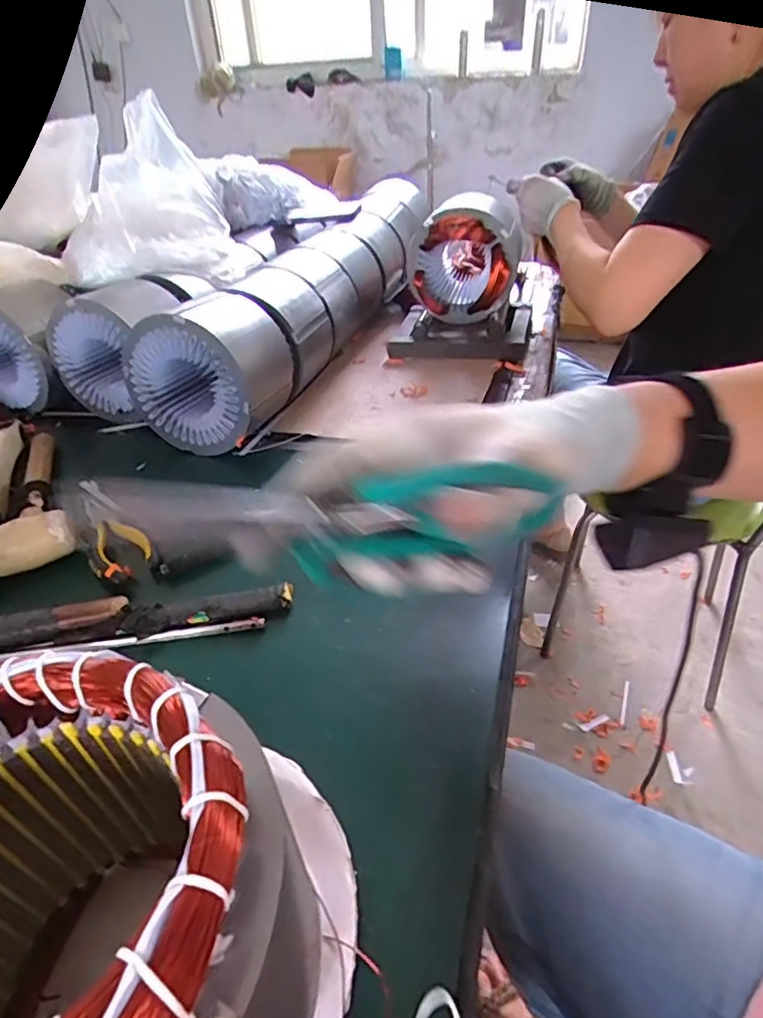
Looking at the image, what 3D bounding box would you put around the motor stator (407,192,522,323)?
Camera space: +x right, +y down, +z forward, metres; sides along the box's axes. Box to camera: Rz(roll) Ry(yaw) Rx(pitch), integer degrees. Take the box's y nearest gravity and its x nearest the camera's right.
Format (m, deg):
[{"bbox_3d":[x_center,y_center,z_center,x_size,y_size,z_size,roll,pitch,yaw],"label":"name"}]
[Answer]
[{"bbox_3d":[0.131,-0.382,0.856,0.148,0.146,0.154,11,40,17],"label":"motor stator"}]

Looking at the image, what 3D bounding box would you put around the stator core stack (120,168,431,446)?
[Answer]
[{"bbox_3d":[-0.088,-0.366,0.906,0.156,0.148,0.817,9,41,16],"label":"stator core stack"}]

